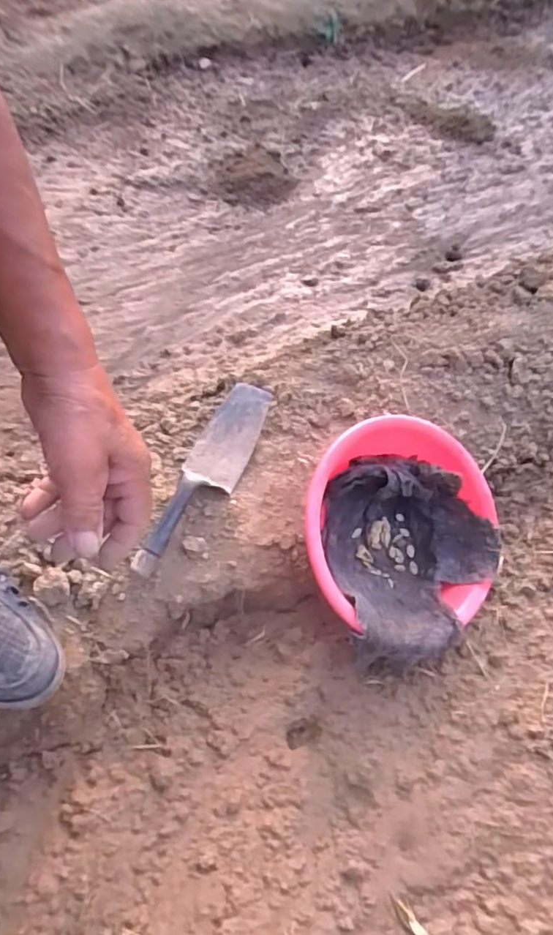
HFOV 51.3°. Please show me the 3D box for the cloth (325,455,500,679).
[{"bbox_3d":[0.158,0.100,0.672,0.202,0.105,0.219,-9,58,-10],"label":"cloth"}]

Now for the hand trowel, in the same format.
[{"bbox_3d":[-0.082,0.008,0.664,0.065,0.039,0.260,22,58,10],"label":"hand trowel"}]

